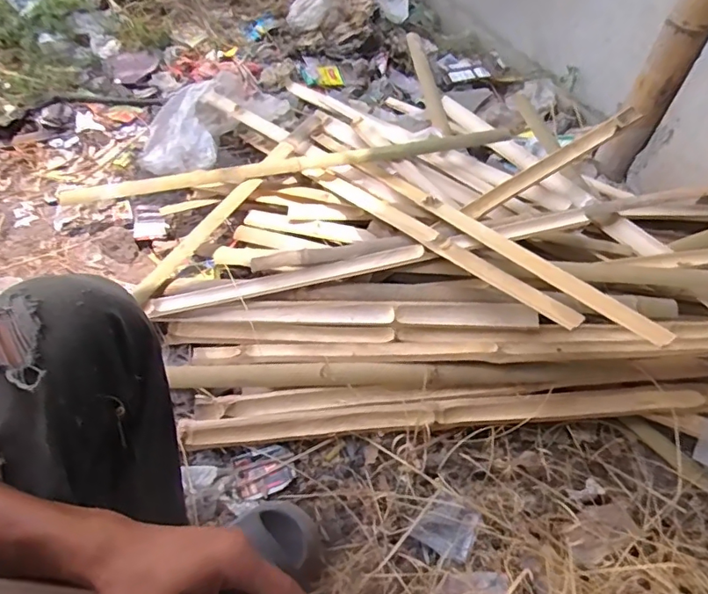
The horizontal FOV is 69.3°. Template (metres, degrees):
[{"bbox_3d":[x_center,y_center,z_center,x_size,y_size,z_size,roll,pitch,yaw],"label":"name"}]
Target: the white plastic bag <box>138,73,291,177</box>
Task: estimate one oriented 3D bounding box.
[{"bbox_3d":[-0.343,-0.430,1.204,0.195,0.111,0.363,32,57,20],"label":"white plastic bag"}]

